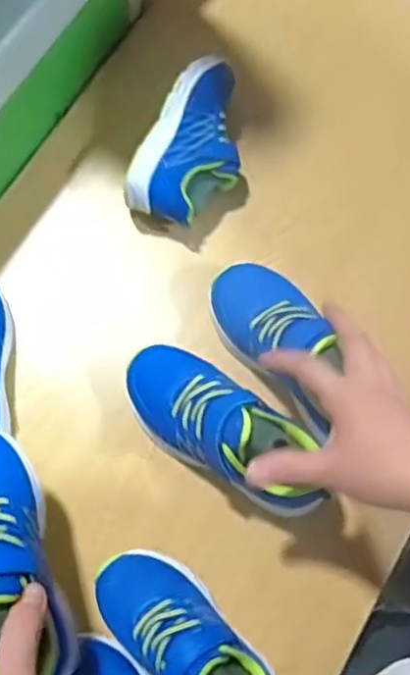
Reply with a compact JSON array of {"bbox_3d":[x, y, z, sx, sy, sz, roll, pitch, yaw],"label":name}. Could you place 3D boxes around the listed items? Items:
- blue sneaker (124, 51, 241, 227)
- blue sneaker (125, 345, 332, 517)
[{"bbox_3d":[-0.005,-0.175,0.595,0.079,0.070,0.154,28,75,7],"label":"blue sneaker"},{"bbox_3d":[0.012,0.073,0.512,0.179,0.081,0.070,33,76,22],"label":"blue sneaker"}]

